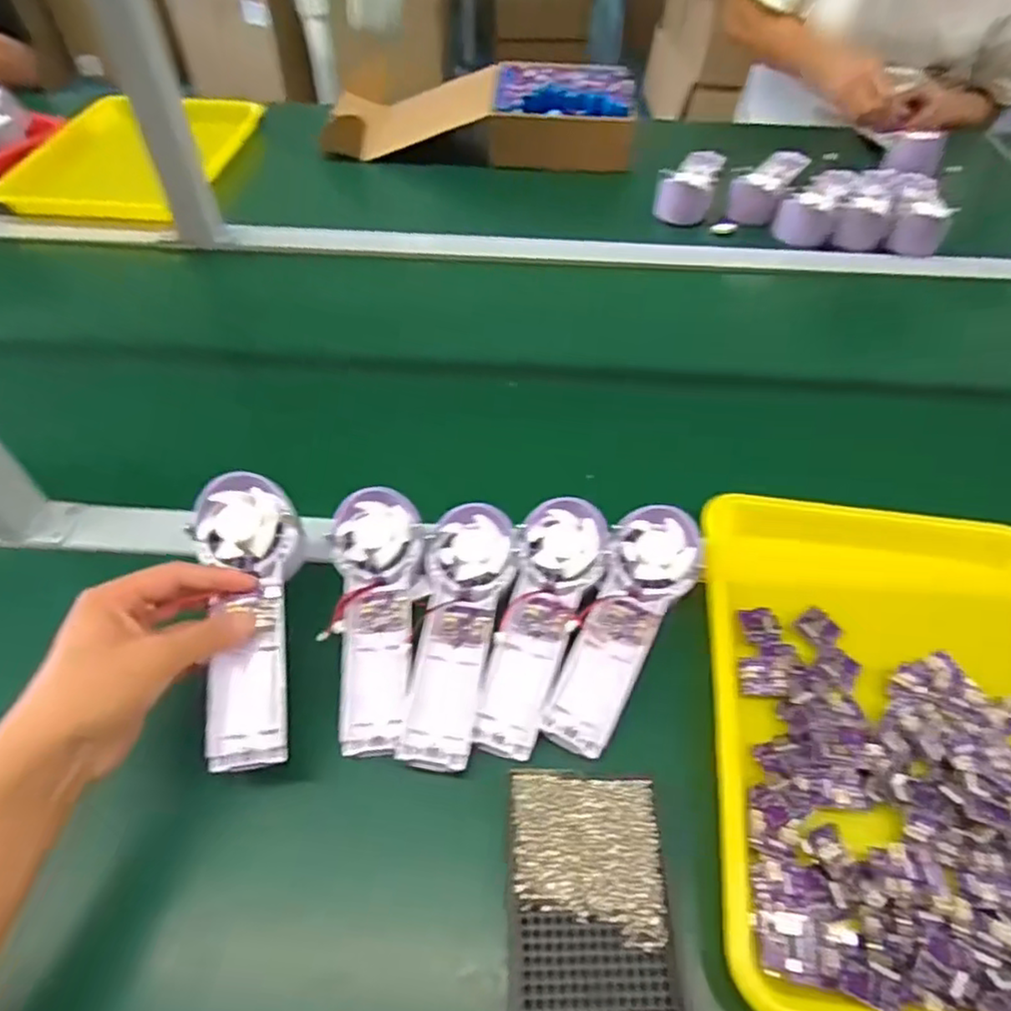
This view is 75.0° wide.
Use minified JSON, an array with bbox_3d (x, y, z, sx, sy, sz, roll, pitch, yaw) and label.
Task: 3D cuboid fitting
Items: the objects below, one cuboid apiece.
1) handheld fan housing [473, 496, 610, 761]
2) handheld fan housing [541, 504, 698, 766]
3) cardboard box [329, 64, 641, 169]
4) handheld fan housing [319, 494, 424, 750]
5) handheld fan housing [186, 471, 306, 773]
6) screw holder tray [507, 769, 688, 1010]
[{"bbox_3d":[0.024,0.079,0.452,0.056,0.023,0.175,15,69,11],"label":"handheld fan housing"},{"bbox_3d":[0.081,0.081,0.452,0.056,0.025,0.176,23,68,16],"label":"handheld fan housing"},{"bbox_3d":[-0.037,-0.558,0.960,0.439,0.091,0.164,-7,52,-6],"label":"cardboard box"},{"bbox_3d":[-0.090,0.074,0.447,0.060,0.029,0.177,-2,67,-2],"label":"handheld fan housing"},{"bbox_3d":[-0.162,0.069,0.414,0.058,0.045,0.176,-5,73,-4],"label":"handheld fan housing"},{"bbox_3d":[0.045,0.217,0.356,0.087,0.013,0.137,-1,52,-1],"label":"screw holder tray"}]

